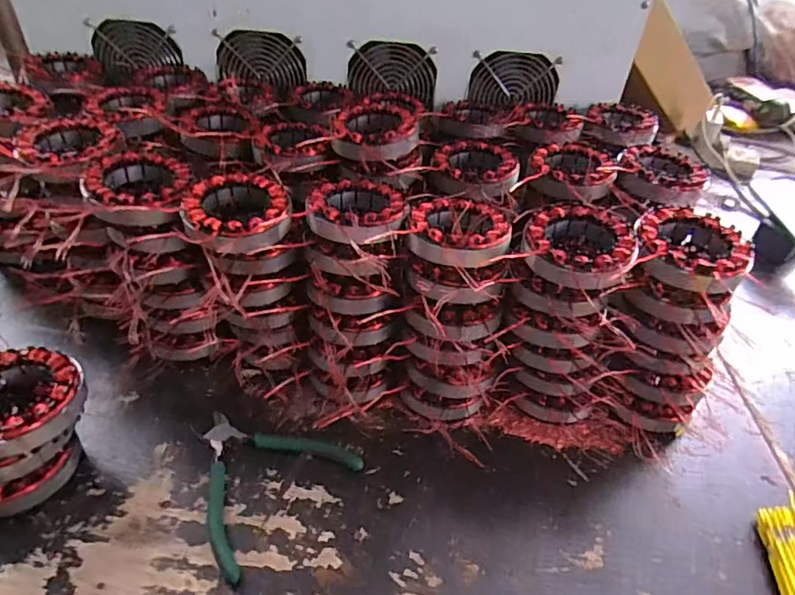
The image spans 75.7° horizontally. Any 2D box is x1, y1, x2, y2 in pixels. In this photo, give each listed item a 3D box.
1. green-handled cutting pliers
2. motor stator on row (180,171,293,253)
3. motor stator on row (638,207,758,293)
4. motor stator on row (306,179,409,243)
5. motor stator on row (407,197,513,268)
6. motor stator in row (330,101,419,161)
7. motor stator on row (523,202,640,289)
[{"bbox_3d":[-0.121,0.140,0.432,0.131,0.011,0.134,33,48,28],"label":"green-handled cutting pliers"},{"bbox_3d":[-0.136,-0.072,0.434,0.086,0.027,0.084,3,41,-3],"label":"motor stator on row"},{"bbox_3d":[0.237,-0.035,0.416,0.082,0.032,0.095,33,48,29],"label":"motor stator on row"},{"bbox_3d":[-0.036,-0.077,0.446,0.085,0.026,0.081,3,41,-3],"label":"motor stator on row"},{"bbox_3d":[0.052,-0.057,0.431,0.083,0.023,0.098,7,41,1],"label":"motor stator on row"},{"bbox_3d":[-0.022,-0.165,0.514,0.085,0.035,0.091,2,41,-5],"label":"motor stator in row"},{"bbox_3d":[0.149,-0.041,0.422,0.084,0.034,0.091,23,44,20],"label":"motor stator on row"}]

